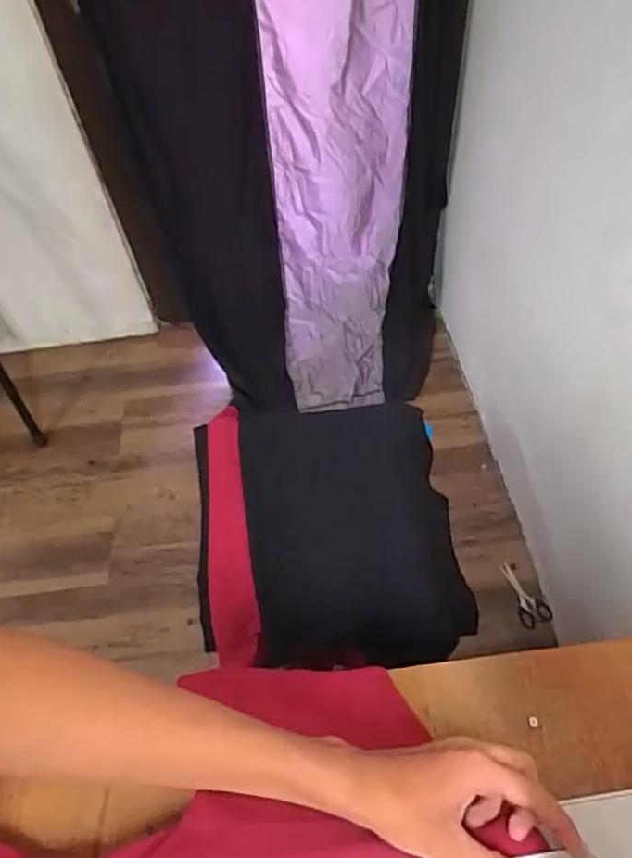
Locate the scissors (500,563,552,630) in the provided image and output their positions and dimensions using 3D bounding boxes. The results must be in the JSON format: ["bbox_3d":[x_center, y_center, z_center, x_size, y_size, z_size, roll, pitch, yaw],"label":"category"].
[{"bbox_3d":[0.473,0.370,1.345,0.068,0.012,0.149,-11,56,-3],"label":"scissors"}]

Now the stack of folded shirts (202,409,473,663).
[{"bbox_3d":[0.020,0.143,0.945,0.409,0.093,0.390,-2,70,-4],"label":"stack of folded shirts"}]

